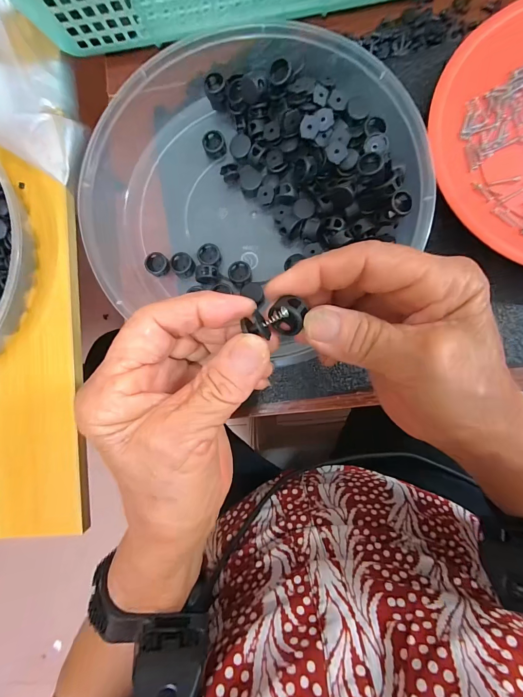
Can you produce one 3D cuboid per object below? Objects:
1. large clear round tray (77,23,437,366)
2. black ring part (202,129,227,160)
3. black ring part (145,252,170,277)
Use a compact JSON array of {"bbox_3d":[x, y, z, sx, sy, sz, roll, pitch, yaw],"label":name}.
[{"bbox_3d":[-0.024,-0.122,0.237,0.230,0.038,0.244,0,88,6],"label":"large clear round tray"},{"bbox_3d":[-0.037,-0.161,0.252,0.017,0.011,0.019,-18,86,5],"label":"black ring part"},{"bbox_3d":[-0.081,-0.065,0.246,0.017,0.008,0.017,0,88,6],"label":"black ring part"}]

